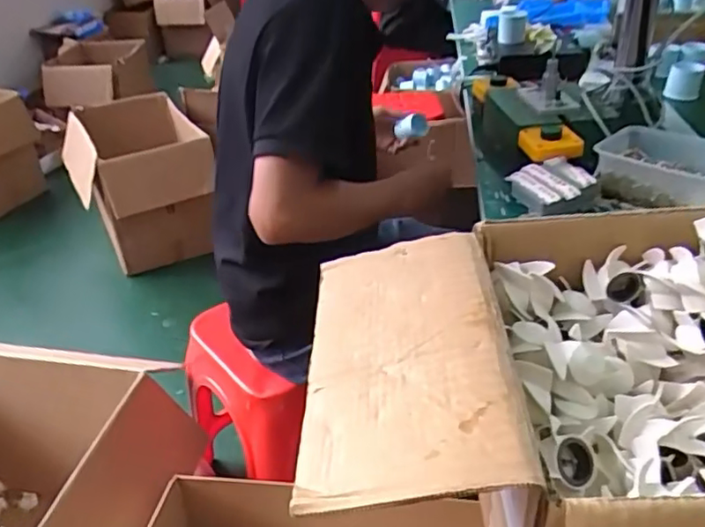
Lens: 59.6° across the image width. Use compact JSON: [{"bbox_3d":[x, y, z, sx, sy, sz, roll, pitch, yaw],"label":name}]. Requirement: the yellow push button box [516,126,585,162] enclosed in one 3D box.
[{"bbox_3d":[0.264,-0.159,0.820,0.082,0.034,0.045,9,34,18],"label":"yellow push button box"}]

